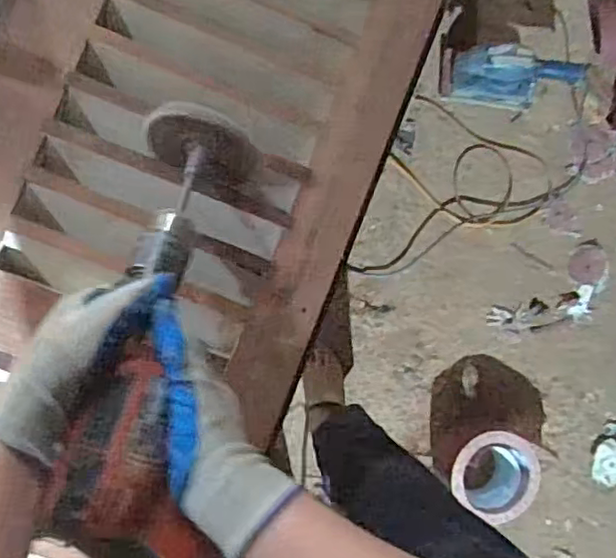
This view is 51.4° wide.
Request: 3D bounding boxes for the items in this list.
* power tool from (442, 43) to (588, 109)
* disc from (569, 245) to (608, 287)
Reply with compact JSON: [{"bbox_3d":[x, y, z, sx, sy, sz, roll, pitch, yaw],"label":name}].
[{"bbox_3d":[0.408,-0.392,1.249,0.259,0.141,0.091,2,88,-5],"label":"power tool"},{"bbox_3d":[0.578,-0.028,1.318,0.085,0.009,0.081,0,88,-5],"label":"disc"}]

